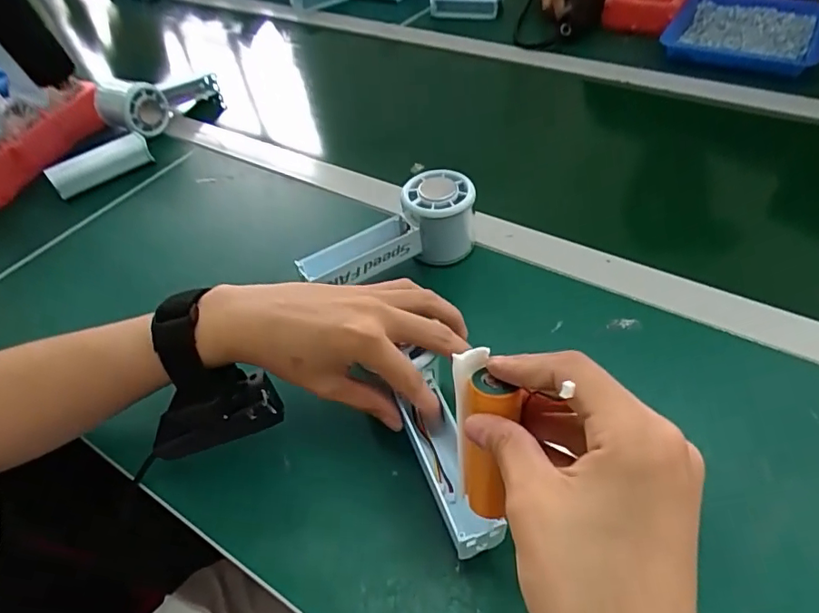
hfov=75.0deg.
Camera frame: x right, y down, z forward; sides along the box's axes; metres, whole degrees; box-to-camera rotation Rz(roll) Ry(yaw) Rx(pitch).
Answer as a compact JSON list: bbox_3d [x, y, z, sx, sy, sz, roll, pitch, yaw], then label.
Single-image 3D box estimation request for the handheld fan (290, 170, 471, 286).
[{"bbox_3d":[-0.018,-0.052,0.432,0.144,0.071,0.046,-20,49,-13],"label":"handheld fan"}]

